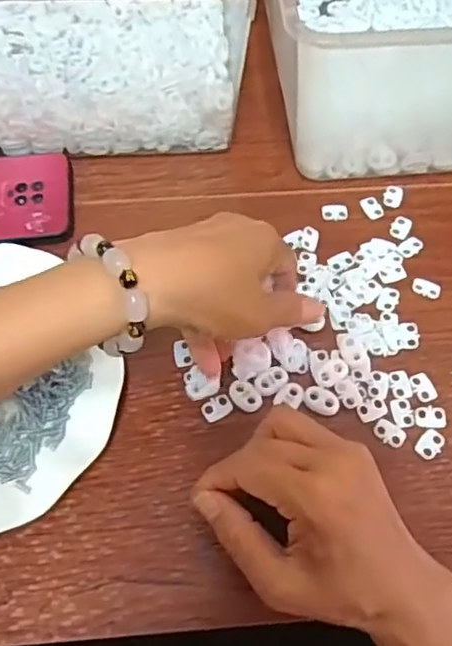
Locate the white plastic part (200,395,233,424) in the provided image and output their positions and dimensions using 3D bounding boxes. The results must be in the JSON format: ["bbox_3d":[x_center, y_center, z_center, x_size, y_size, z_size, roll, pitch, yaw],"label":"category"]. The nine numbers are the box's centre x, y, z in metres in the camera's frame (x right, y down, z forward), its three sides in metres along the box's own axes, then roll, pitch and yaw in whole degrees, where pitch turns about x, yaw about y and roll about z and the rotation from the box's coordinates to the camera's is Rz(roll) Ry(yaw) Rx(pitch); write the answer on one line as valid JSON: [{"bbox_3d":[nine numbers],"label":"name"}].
[{"bbox_3d":[-0.005,0.052,0.377,0.018,0.004,0.013,-27,67,-14],"label":"white plastic part"}]

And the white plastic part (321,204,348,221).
[{"bbox_3d":[0.081,-0.082,0.451,0.018,0.004,0.014,-4,63,-3],"label":"white plastic part"}]

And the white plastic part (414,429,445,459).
[{"bbox_3d":[0.124,0.073,0.369,0.019,0.004,0.013,-37,69,-18],"label":"white plastic part"}]

